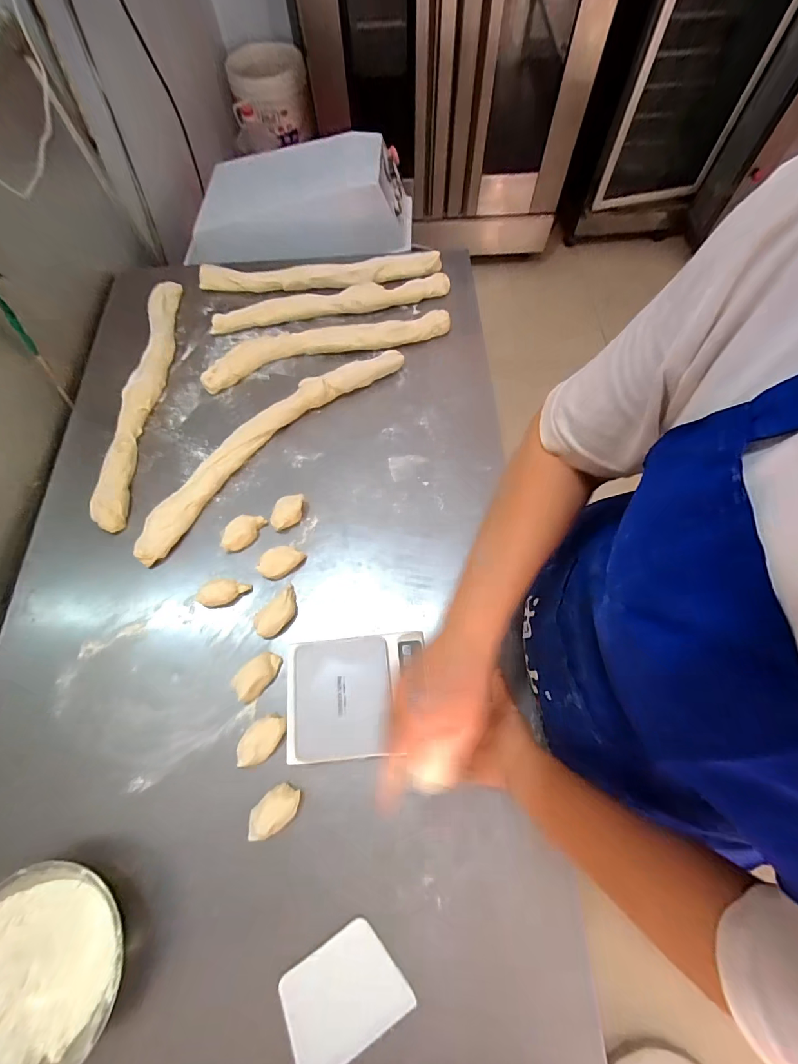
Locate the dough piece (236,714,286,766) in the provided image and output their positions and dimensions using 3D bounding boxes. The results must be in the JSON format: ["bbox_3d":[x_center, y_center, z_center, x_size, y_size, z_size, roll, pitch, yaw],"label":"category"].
[{"bbox_3d":[-0.177,0.269,0.524,0.070,0.024,0.041,-39,71,-13],"label":"dough piece"}]

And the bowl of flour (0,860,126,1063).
[{"bbox_3d":[-0.386,0.471,0.426,0.183,0.068,0.175,-1,67,2],"label":"bowl of flour"}]

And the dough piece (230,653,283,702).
[{"bbox_3d":[-0.194,0.198,0.556,0.043,0.033,0.066,39,74,17],"label":"dough piece"}]

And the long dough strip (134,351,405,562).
[{"bbox_3d":[-0.220,-0.164,0.701,0.090,0.037,0.564,42,75,18],"label":"long dough strip"}]

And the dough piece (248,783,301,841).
[{"bbox_3d":[-0.153,0.340,0.488,0.065,0.020,0.041,-41,71,-14],"label":"dough piece"}]

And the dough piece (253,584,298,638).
[{"bbox_3d":[-0.173,0.115,0.579,0.034,0.035,0.078,31,72,14],"label":"dough piece"}]

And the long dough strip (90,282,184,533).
[{"bbox_3d":[-0.475,-0.264,0.747,0.059,0.031,0.565,-3,67,1],"label":"long dough strip"}]

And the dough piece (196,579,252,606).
[{"bbox_3d":[-0.260,0.088,0.599,0.073,0.038,0.039,-7,67,0],"label":"dough piece"}]

